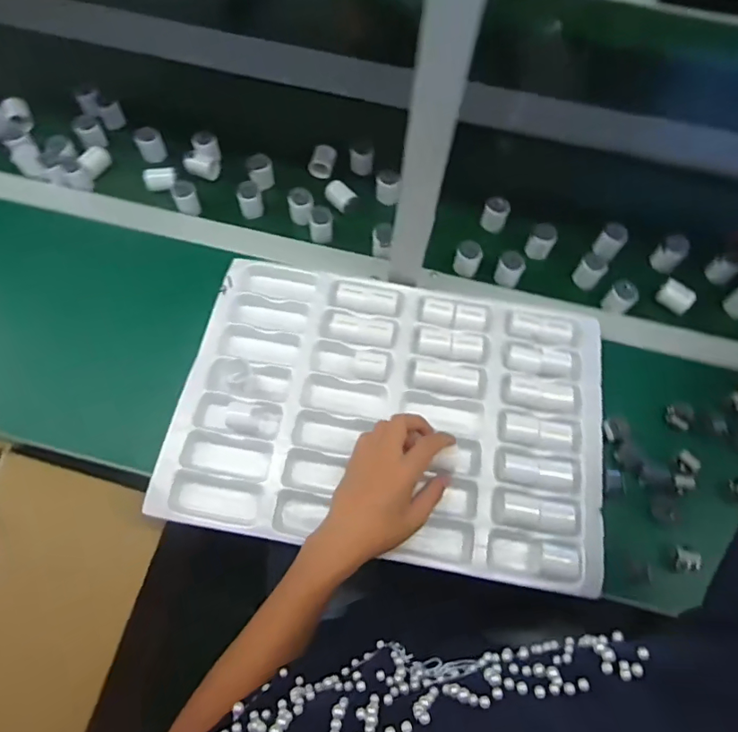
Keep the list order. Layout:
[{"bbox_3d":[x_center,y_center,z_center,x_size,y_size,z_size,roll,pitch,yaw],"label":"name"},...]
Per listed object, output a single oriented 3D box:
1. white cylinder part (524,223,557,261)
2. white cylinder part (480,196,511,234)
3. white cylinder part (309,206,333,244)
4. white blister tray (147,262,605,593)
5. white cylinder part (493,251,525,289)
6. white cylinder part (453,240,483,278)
[{"bbox_3d":[0.229,-0.166,0.686,0.032,0.036,0.037,21,66,7],"label":"white cylinder part"},{"bbox_3d":[0.172,-0.207,0.704,0.034,0.040,0.028,21,68,6],"label":"white cylinder part"},{"bbox_3d":[-0.064,-0.191,0.696,0.031,0.040,0.031,1,67,-3],"label":"white cylinder part"},{"bbox_3d":[0.028,0.045,0.574,0.451,0.039,0.317,11,66,2],"label":"white blister tray"},{"bbox_3d":[0.182,-0.126,0.660,0.032,0.039,0.028,28,67,10],"label":"white cylinder part"},{"bbox_3d":[0.129,-0.141,0.667,0.031,0.038,0.028,31,68,11],"label":"white cylinder part"}]

